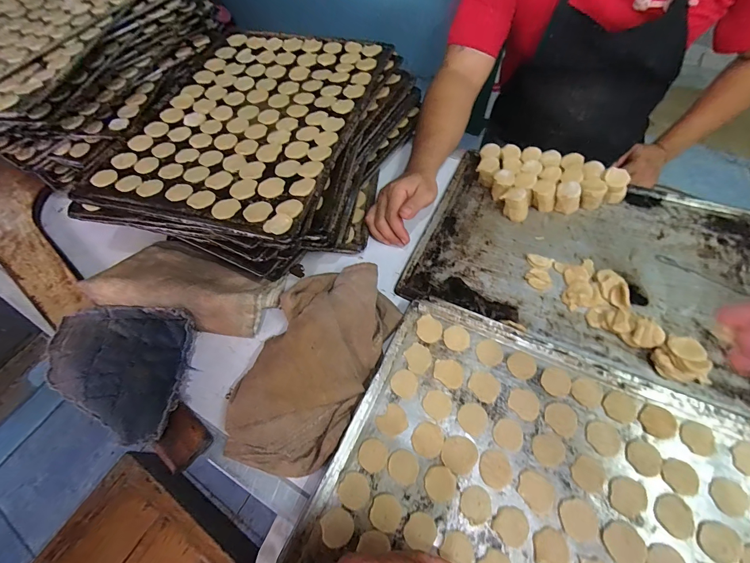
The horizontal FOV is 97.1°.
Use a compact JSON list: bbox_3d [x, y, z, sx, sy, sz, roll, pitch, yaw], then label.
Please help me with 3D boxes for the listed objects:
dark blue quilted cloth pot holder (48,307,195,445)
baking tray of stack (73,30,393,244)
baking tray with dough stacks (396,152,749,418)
[{"bbox_3d":[-0.324,0.109,0.408,0.185,0.030,0.157,-2,59,3],"label":"dark blue quilted cloth pot holder"},{"bbox_3d":[-0.189,-0.263,0.511,0.336,0.025,0.447,12,58,12],"label":"baking tray of stack"},{"bbox_3d":[0.298,-0.045,0.463,0.452,0.045,0.317,21,63,15],"label":"baking tray with dough stacks"}]

